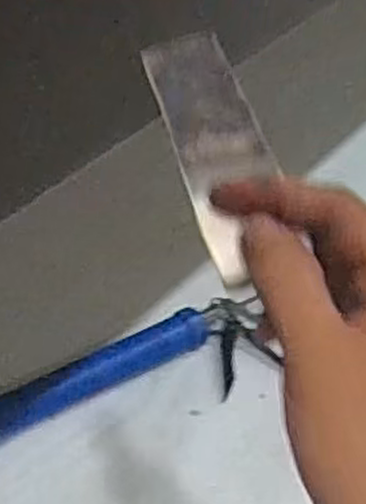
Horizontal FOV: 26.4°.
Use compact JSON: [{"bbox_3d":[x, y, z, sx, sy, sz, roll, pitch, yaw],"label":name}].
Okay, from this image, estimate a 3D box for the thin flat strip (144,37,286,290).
[{"bbox_3d":[0.015,-0.039,0.300,0.035,0.005,0.102,-16,73,-7],"label":"thin flat strip"}]

